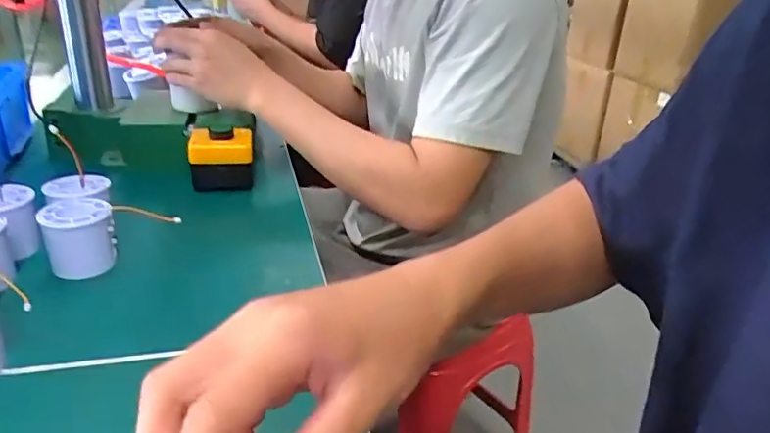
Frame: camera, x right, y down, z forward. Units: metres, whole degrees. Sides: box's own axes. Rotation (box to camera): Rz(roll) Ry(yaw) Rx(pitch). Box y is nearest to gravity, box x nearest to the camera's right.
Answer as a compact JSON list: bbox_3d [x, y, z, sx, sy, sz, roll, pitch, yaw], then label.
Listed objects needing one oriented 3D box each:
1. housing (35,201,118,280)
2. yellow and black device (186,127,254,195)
[{"bbox_3d":[-0.264,0.022,0.505,0.055,0.061,0.054,-13,31,-30],"label":"housing"},{"bbox_3d":[-0.194,-0.073,0.693,0.072,0.061,0.072,-3,27,-12],"label":"yellow and black device"}]

